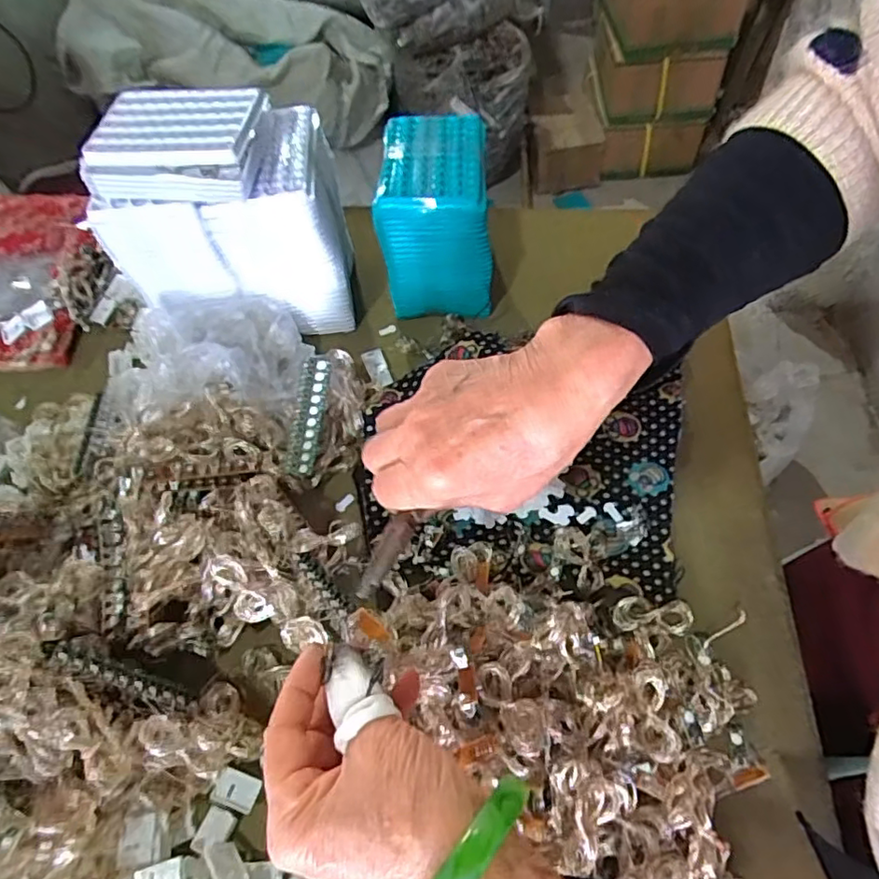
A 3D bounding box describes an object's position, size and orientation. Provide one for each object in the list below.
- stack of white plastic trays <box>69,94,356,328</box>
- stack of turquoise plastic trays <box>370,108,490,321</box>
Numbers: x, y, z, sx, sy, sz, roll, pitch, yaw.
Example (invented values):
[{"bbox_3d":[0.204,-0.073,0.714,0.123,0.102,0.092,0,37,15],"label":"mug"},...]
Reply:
[{"bbox_3d":[-0.188,-0.198,0.543,0.191,0.177,0.113,-8,56,-5],"label":"stack of white plastic trays"},{"bbox_3d":[0.000,-0.206,0.582,0.106,0.138,0.132,4,56,3],"label":"stack of turquoise plastic trays"}]

